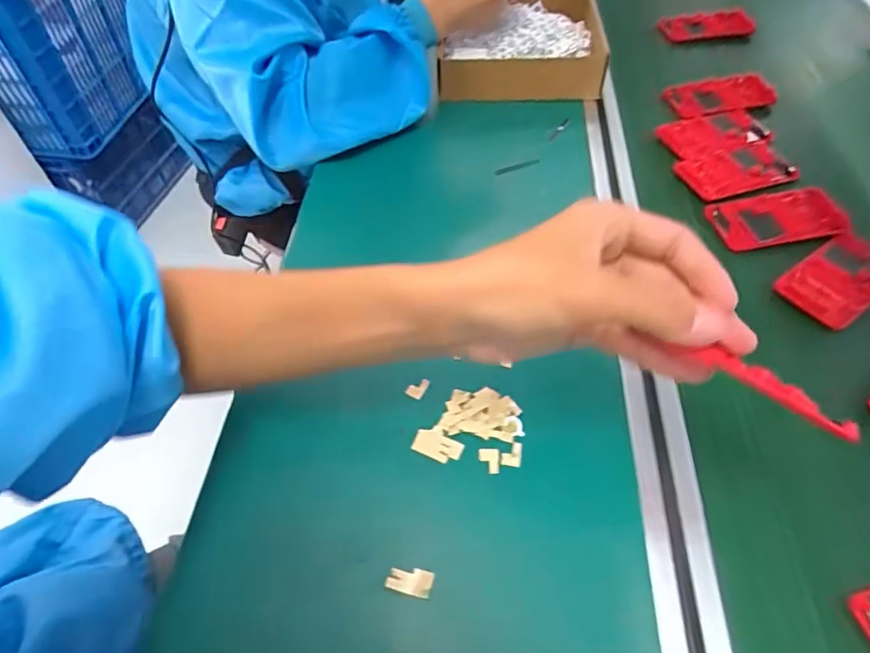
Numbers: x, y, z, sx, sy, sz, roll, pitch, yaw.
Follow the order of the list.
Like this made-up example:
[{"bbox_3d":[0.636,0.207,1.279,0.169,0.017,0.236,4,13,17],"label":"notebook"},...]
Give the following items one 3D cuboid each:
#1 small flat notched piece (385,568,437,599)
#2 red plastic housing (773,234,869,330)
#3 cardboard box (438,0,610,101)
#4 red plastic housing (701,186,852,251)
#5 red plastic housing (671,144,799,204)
[{"bbox_3d":[-0.016,0.157,0.327,0.028,0.004,0.015,10,54,7],"label":"small flat notched piece"},{"bbox_3d":[0.361,-0.044,0.468,0.117,0.006,0.061,-29,59,-20],"label":"red plastic housing"},{"bbox_3d":[0.110,-0.368,0.685,0.192,0.070,0.186,4,54,3],"label":"cardboard box"},{"bbox_3d":[0.333,-0.108,0.513,0.119,0.008,0.066,-7,54,-6],"label":"red plastic housing"},{"bbox_3d":[0.322,-0.164,0.560,0.129,0.010,0.059,-17,56,-13],"label":"red plastic housing"}]

